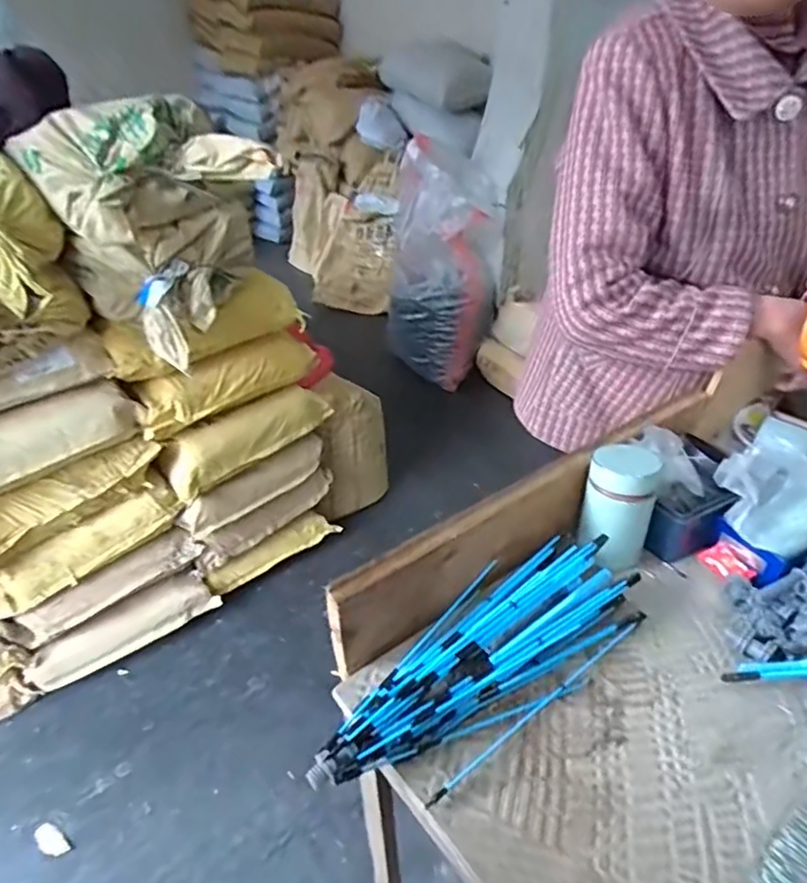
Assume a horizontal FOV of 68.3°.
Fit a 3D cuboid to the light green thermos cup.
[{"bbox_3d":[0.215,0.067,0.601,0.065,0.113,0.074,13,35,22],"label":"light green thermos cup"}]

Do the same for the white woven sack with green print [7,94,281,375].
[{"bbox_3d":[-0.471,-0.421,1.180,0.389,0.400,0.240,-23,38,-29],"label":"white woven sack with green print"}]

